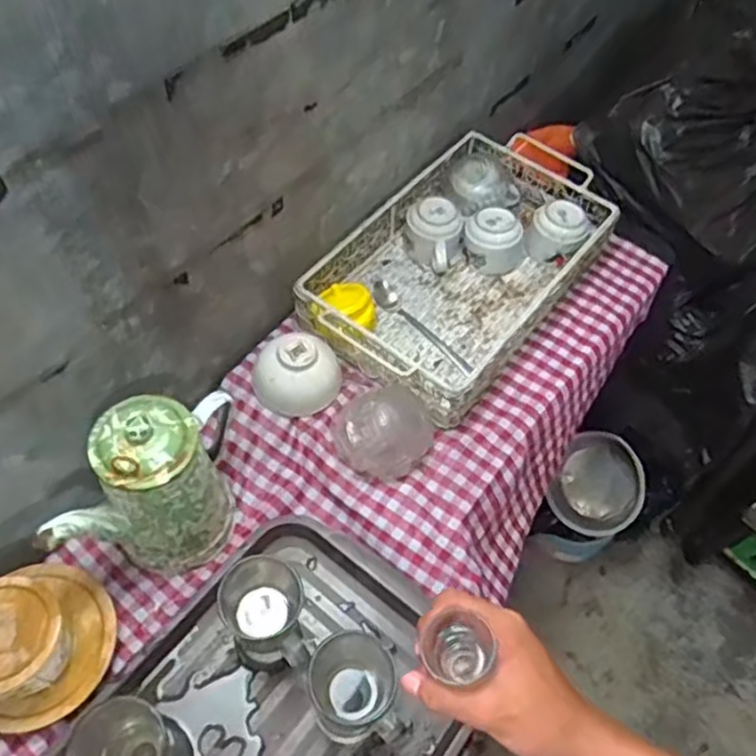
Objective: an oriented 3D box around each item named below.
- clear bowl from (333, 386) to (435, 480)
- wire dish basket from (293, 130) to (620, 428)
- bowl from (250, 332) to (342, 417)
[{"bbox_3d":[0.007,0.061,0.789,0.113,0.078,0.093,0,57,-5],"label":"clear bowl"},{"bbox_3d":[0.109,-0.150,0.929,0.264,0.088,0.420,35,60,17],"label":"wire dish basket"},{"bbox_3d":[-0.100,-0.008,0.834,0.108,0.058,0.092,-4,57,-8],"label":"bowl"}]

